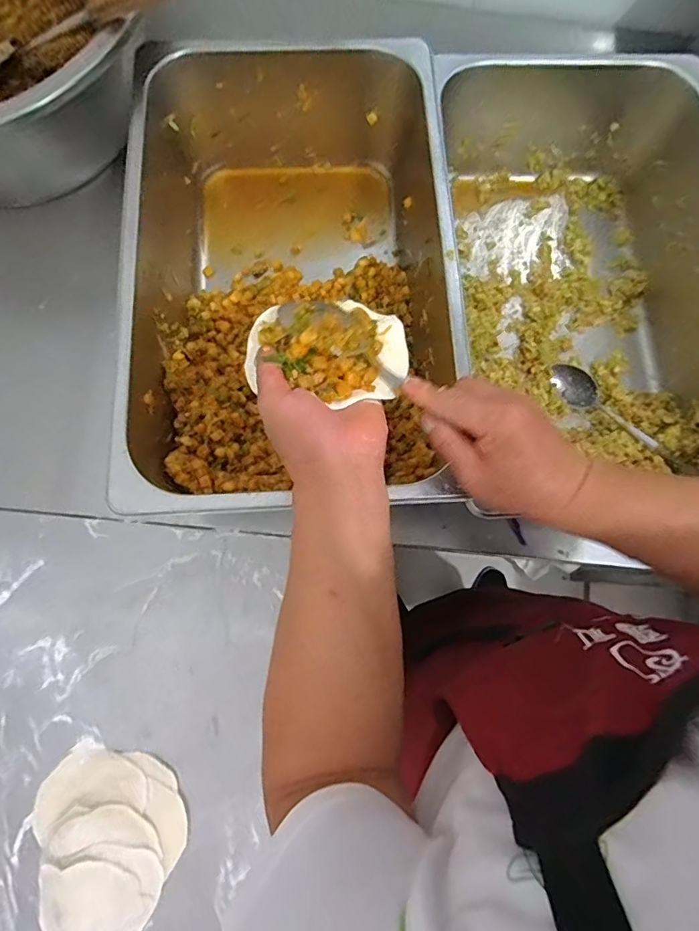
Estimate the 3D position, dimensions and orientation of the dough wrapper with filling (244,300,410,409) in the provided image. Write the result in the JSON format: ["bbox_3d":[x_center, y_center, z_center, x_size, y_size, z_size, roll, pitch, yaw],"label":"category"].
[{"bbox_3d":[-0.018,-0.091,0.369,0.122,0.037,0.086,-8,78,-2],"label":"dough wrapper with filling"}]

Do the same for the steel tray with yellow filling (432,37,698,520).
[{"bbox_3d":[0.255,-0.208,0.571,0.359,0.158,0.511,0,78,0],"label":"steel tray with yellow filling"}]

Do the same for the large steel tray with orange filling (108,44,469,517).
[{"bbox_3d":[-0.060,-0.203,0.556,0.319,0.163,0.510,-2,78,-1],"label":"large steel tray with orange filling"}]

